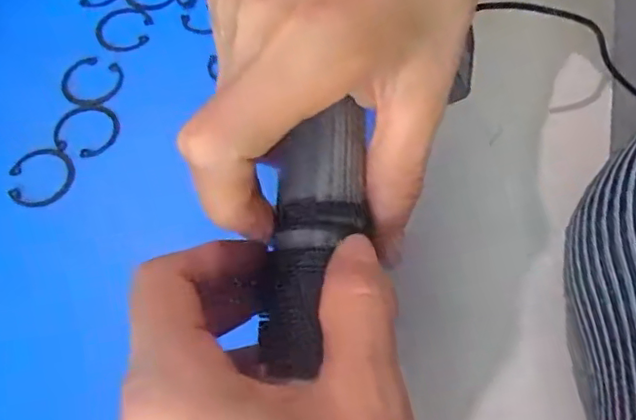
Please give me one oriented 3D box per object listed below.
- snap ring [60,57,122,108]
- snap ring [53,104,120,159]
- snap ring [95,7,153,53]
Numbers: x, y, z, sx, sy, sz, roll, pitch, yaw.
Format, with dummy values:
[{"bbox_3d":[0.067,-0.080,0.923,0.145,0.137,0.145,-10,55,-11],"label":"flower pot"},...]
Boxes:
[{"bbox_3d":[-0.138,-0.077,0.356,0.035,0.004,0.034,1,65,-2],"label":"snap ring"},{"bbox_3d":[-0.134,-0.046,0.339,0.036,0.004,0.036,1,63,-3],"label":"snap ring"},{"bbox_3d":[-0.123,-0.116,0.372,0.036,0.004,0.038,0,61,0],"label":"snap ring"}]

